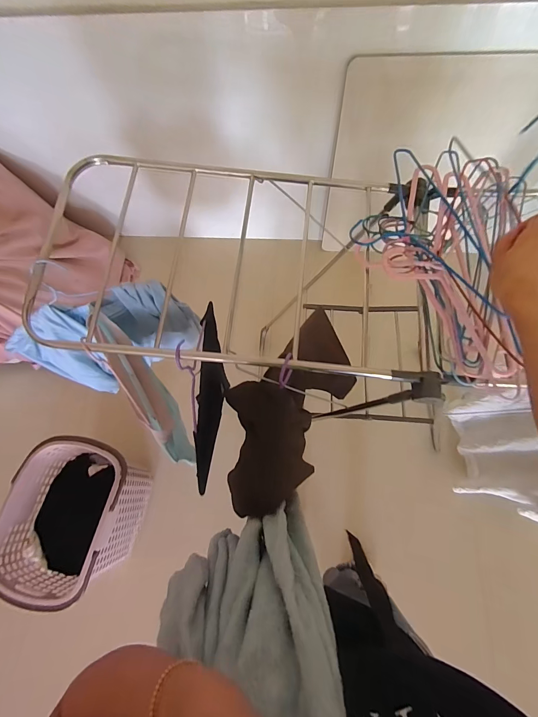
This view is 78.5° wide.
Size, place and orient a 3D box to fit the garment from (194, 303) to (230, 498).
[{"bbox_3d":[-0.134,0.079,0.769,0.043,0.154,0.420,-1,69,2],"label":"garment"}]

